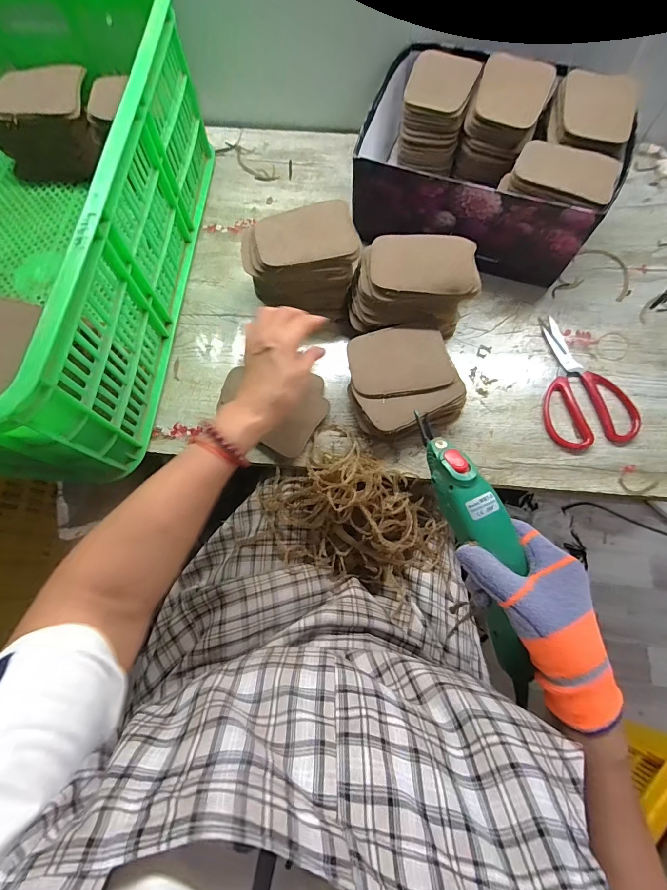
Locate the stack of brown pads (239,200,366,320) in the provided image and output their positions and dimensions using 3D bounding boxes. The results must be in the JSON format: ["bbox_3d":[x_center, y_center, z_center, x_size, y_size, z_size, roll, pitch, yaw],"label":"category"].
[{"bbox_3d":[-0.042,-0.232,0.501,0.144,0.104,0.100,-12,72,-3],"label":"stack of brown pads"}]

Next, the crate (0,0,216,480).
[{"bbox_3d":[-0.422,-0.300,0.474,0.447,0.202,0.647,4,71,2],"label":"crate"}]

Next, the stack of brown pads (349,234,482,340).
[{"bbox_3d":[0.095,-0.190,0.484,0.148,0.101,0.105,2,71,2],"label":"stack of brown pads"}]

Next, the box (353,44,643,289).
[{"bbox_3d":[0.205,-0.387,0.527,0.314,0.133,0.232,17,72,7],"label":"box"}]

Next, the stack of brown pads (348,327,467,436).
[{"bbox_3d":[0.082,-0.075,0.469,0.126,0.051,0.127,-17,72,-5],"label":"stack of brown pads"}]

